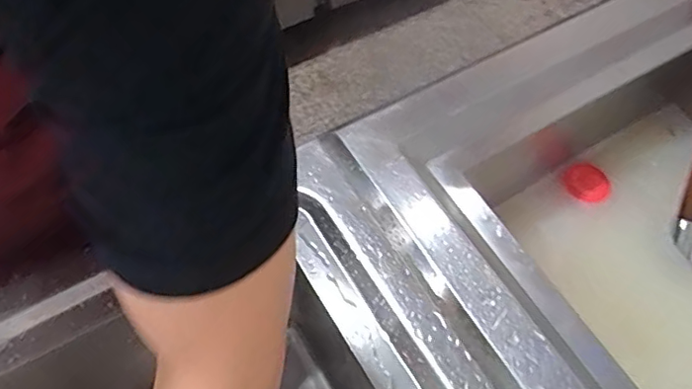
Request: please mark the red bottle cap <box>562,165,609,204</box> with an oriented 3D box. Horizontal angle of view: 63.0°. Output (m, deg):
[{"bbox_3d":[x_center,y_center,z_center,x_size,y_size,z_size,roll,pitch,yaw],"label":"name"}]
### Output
[{"bbox_3d":[0.303,-0.014,0.709,0.053,0.011,0.055,1,61,-1],"label":"red bottle cap"}]

